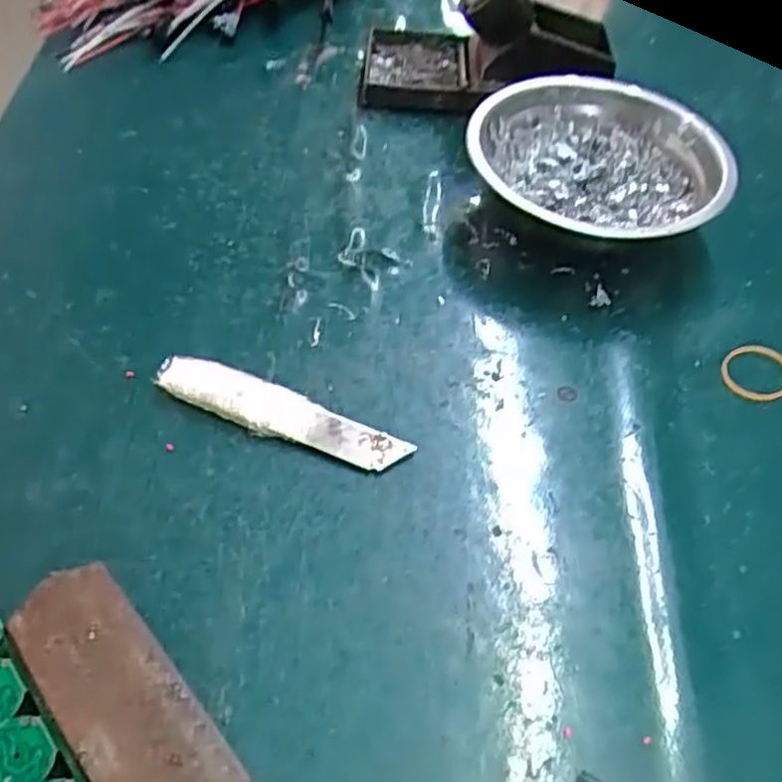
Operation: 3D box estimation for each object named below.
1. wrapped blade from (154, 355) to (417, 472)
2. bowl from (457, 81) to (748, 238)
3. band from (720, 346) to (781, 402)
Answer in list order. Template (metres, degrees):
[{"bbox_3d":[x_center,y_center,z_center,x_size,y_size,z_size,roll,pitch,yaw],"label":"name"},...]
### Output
[{"bbox_3d":[-0.045,0.009,0.301,0.103,0.010,0.021,20,54,12],"label":"wrapped blade"},{"bbox_3d":[0.103,-0.108,0.380,0.120,0.044,0.120,2,52,-2],"label":"bowl"},{"bbox_3d":[0.161,-0.009,0.327,0.034,0.004,0.029,-34,61,-26],"label":"band"}]

